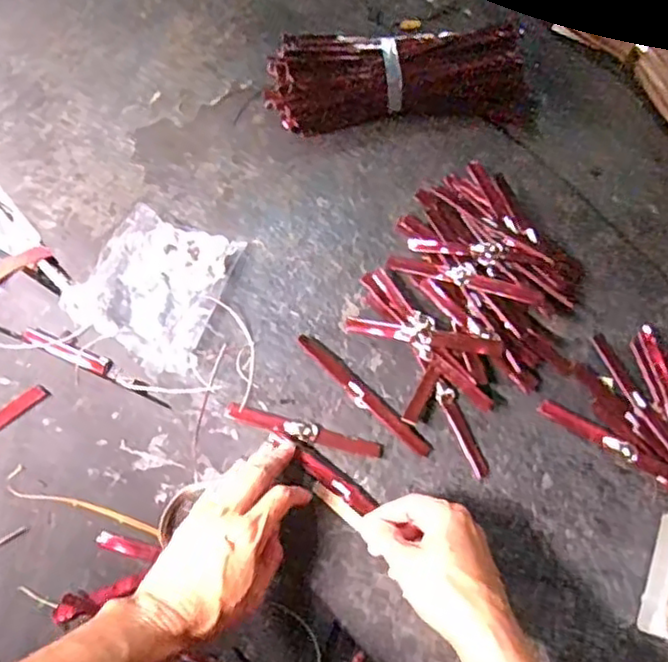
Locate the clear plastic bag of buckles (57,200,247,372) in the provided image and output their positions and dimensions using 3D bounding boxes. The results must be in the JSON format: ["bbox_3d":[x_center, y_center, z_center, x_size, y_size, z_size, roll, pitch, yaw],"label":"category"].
[{"bbox_3d":[-0.169,-0.044,0.618,0.122,0.035,0.148,17,70,6],"label":"clear plastic bag of buckles"}]

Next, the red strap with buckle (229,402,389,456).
[{"bbox_3d":[-0.026,0.088,0.574,0.138,0.008,0.018,16,70,5],"label":"red strap with buckle"}]

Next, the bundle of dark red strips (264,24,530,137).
[{"bbox_3d":[0.067,-0.250,0.673,0.263,0.067,0.075,-2,69,0],"label":"bundle of dark red strips"}]

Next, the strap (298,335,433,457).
[{"bbox_3d":[0.025,0.057,0.590,0.153,0.004,0.017,40,74,13],"label":"strap"}]

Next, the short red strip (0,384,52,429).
[{"bbox_3d":[-0.292,0.077,0.584,0.083,0.004,0.016,-39,74,-14],"label":"short red strip"}]

